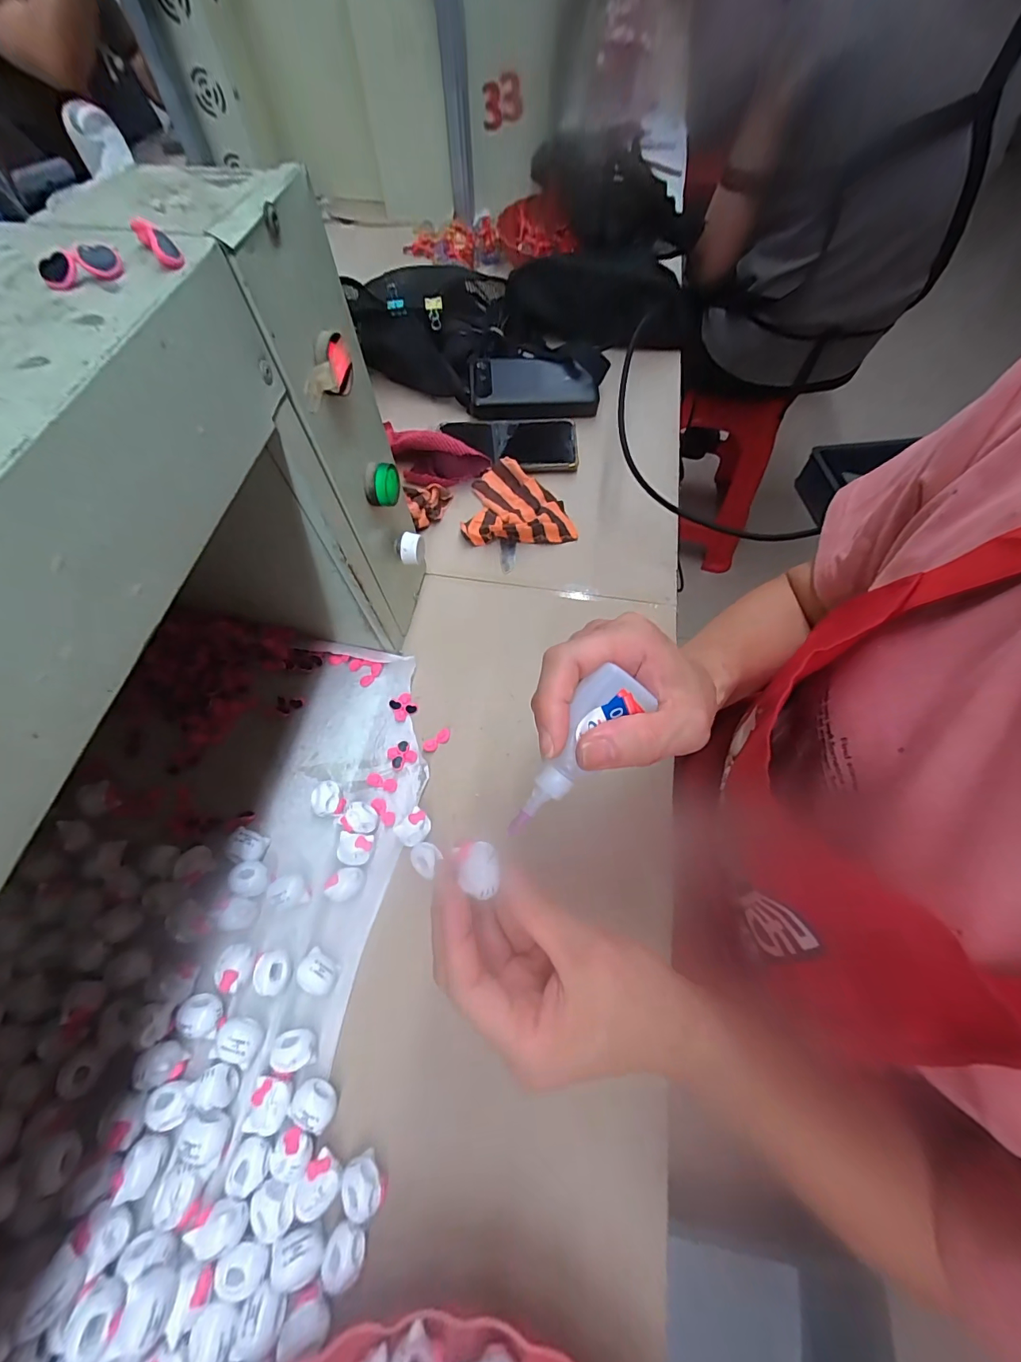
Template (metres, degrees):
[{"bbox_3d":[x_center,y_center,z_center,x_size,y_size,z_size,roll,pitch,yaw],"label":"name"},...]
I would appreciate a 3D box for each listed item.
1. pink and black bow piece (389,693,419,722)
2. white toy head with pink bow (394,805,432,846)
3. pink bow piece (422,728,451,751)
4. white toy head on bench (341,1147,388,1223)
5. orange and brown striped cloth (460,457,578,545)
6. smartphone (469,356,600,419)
[{"bbox_3d":[-0.092,0.022,0.396,0.020,0.005,0.020,-29,66,-13],"label":"pink and black bow piece"},{"bbox_3d":[-0.071,0.112,0.345,0.021,0.019,0.025,39,70,18],"label":"white toy head with pink bow"},{"bbox_3d":[-0.061,0.050,0.381,0.025,0.008,0.011,-32,67,-15],"label":"pink bow piece"},{"bbox_3d":[-0.083,0.285,0.259,0.021,0.019,0.025,-40,69,-17],"label":"white toy head on bench"},{"bbox_3d":[0.008,-0.193,0.491,0.113,0.022,0.095,-2,63,0],"label":"orange and brown striped cloth"},{"bbox_3d":[0.028,-0.361,0.561,0.152,0.011,0.078,-3,89,-5],"label":"smartphone"}]

